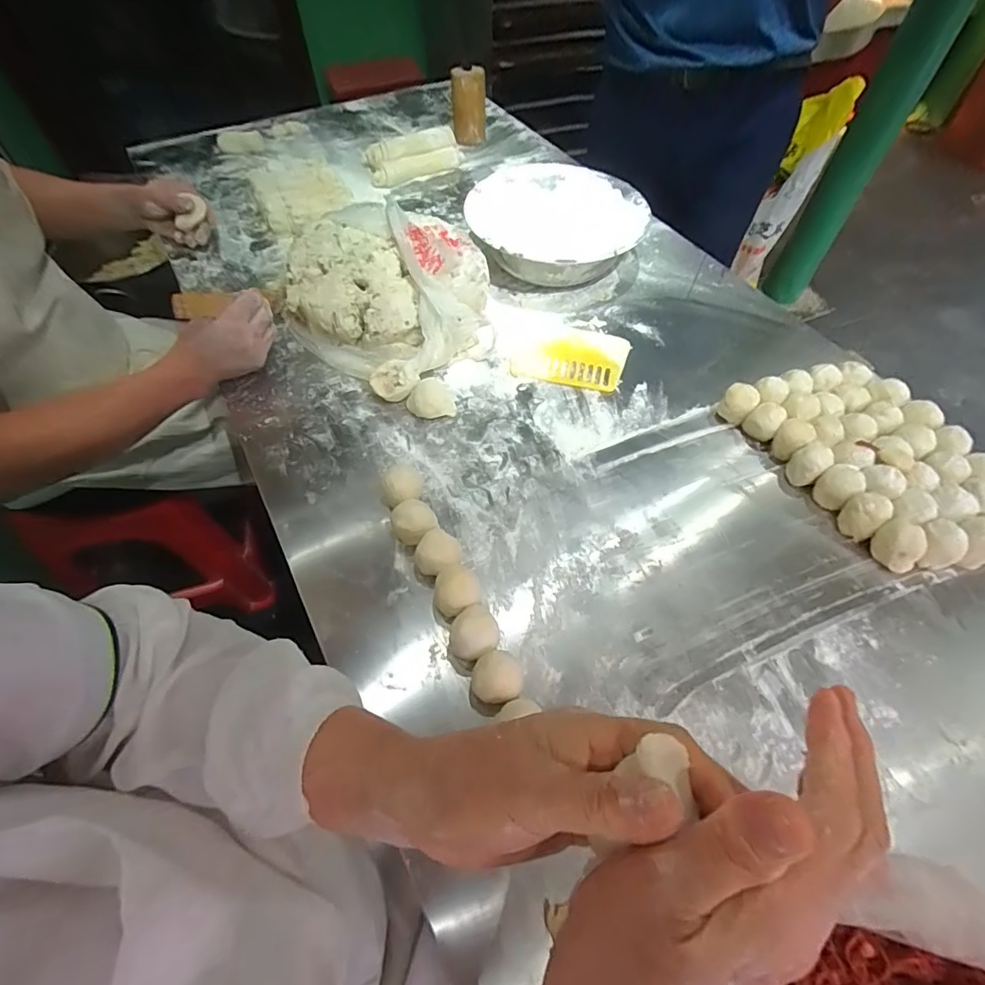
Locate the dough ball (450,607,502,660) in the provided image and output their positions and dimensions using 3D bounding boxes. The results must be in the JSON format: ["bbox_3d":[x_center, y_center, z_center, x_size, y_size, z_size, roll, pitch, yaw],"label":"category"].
[{"bbox_3d":[-0.018,0.135,0.456,0.044,0.041,0.044,0,57,0],"label":"dough ball"}]

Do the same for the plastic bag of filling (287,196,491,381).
[{"bbox_3d":[-0.153,-0.301,0.708,0.277,0.097,0.274,-7,57,-6],"label":"plastic bag of filling"}]

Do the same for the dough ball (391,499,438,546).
[{"bbox_3d":[-0.083,0.035,0.518,0.044,0.043,0.041,1,57,-1],"label":"dough ball"}]

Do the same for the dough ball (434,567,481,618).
[{"bbox_3d":[-0.034,0.100,0.478,0.042,0.042,0.042,1,57,-1],"label":"dough ball"}]

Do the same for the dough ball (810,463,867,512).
[{"bbox_3d":[0.394,-0.007,0.555,0.035,0.048,0.038,1,57,-1],"label":"dough ball"}]

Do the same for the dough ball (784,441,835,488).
[{"bbox_3d":[0.367,-0.029,0.570,0.037,0.049,0.035,-38,66,-23],"label":"dough ball"}]

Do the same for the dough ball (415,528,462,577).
[{"bbox_3d":[-0.056,0.067,0.502,0.044,0.036,0.046,1,57,-1],"label":"dough ball"}]

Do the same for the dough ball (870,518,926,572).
[{"bbox_3d":[0.429,0.057,0.515,0.034,0.044,0.043,-12,58,-10],"label":"dough ball"}]

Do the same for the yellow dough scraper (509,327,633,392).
[{"bbox_3d":[0.109,-0.196,0.695,0.159,0.006,0.117,14,57,7],"label":"yellow dough scraper"}]

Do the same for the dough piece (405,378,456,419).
[{"bbox_3d":[-0.081,-0.125,0.632,0.060,0.031,0.054,-7,57,-6],"label":"dough piece"}]

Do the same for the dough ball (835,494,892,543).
[{"bbox_3d":[0.404,0.025,0.533,0.035,0.048,0.032,1,57,-1],"label":"dough ball"}]

